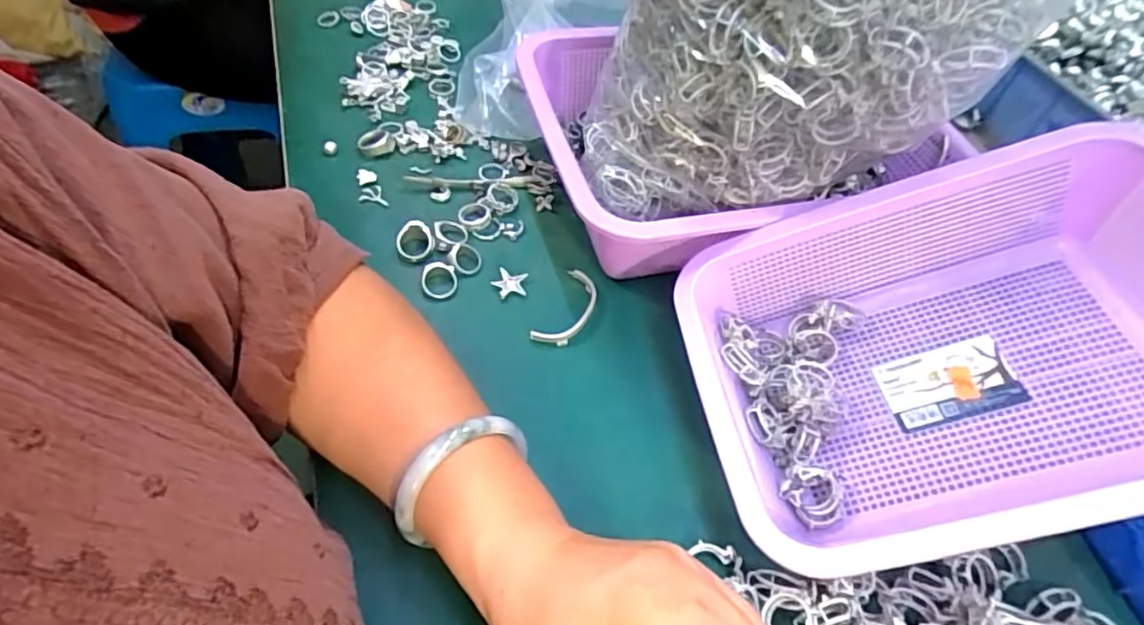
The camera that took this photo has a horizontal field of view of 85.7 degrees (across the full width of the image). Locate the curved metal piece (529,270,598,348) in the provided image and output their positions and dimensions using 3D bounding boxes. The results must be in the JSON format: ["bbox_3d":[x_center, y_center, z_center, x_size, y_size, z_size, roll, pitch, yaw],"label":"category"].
[{"bbox_3d":[-0.002,-0.002,0.411,0.027,0.007,0.063,24,55,11],"label":"curved metal piece"}]

